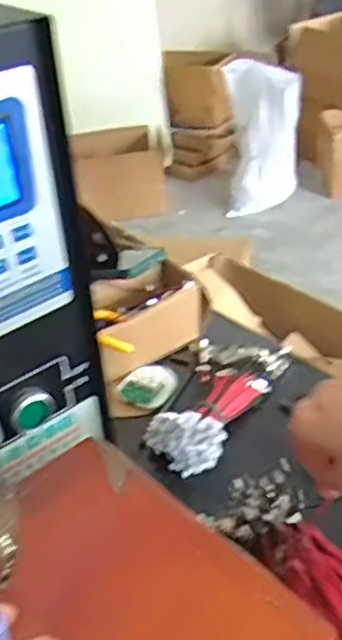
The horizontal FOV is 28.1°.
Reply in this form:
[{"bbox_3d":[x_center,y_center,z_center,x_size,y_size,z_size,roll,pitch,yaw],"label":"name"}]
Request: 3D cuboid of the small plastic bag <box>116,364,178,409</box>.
[{"bbox_3d":[-0.020,0.061,0.670,0.050,0.017,0.061,9,37,22],"label":"small plastic bag"}]

